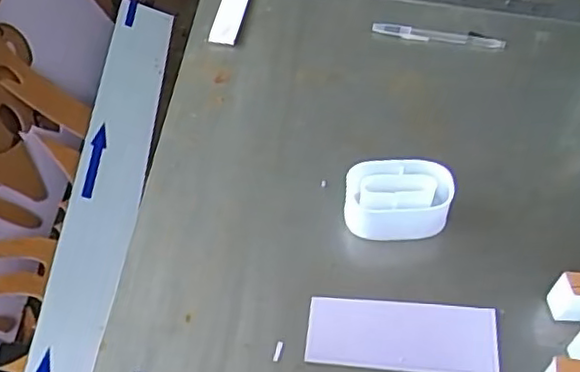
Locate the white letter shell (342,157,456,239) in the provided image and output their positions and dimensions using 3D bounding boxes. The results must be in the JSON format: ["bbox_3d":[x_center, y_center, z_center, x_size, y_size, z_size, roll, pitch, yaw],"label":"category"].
[{"bbox_3d":[0.089,0.014,0.537,0.084,0.048,0.050,1,53,3],"label":"white letter shell"}]

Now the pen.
[{"bbox_3d":[0.157,-0.161,0.690,0.139,0.008,0.016,11,54,11],"label":"pen"}]

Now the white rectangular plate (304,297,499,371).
[{"bbox_3d":[0.084,0.112,0.486,0.138,0.006,0.054,4,53,6],"label":"white rectangular plate"}]

